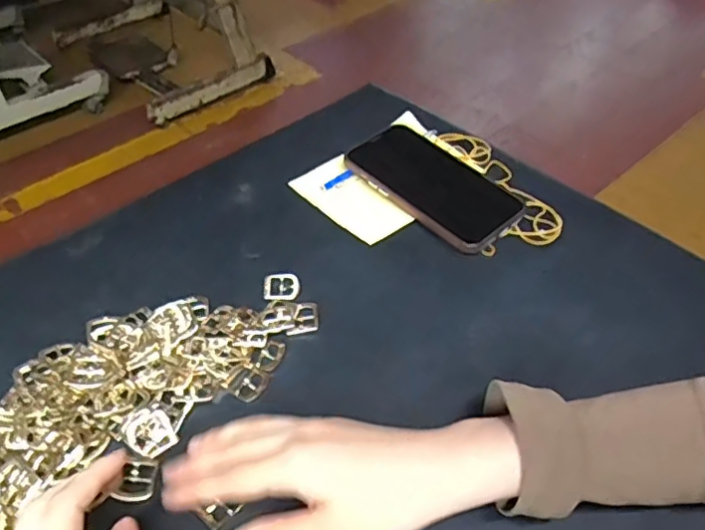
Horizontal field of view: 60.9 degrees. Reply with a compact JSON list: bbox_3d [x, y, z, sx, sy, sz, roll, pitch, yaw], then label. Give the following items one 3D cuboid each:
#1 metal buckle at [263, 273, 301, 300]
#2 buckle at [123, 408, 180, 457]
[{"bbox_3d":[-0.055,0.016,0.469,0.028,0.004,0.026,-1,45,1],"label":"metal buckle"},{"bbox_3d":[-0.128,0.106,0.380,0.027,0.004,0.030,-27,72,-21],"label":"buckle"}]

